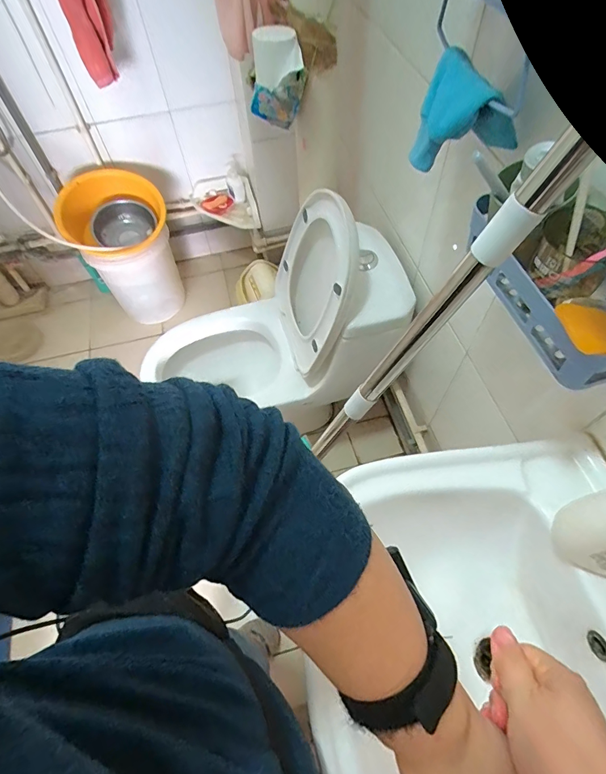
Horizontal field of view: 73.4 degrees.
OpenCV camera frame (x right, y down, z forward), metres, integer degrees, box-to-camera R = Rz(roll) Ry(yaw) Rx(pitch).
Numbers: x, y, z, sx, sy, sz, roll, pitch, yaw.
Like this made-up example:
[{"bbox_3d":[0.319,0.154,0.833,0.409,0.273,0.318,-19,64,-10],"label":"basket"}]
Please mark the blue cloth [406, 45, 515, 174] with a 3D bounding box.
[{"bbox_3d":[0.214,-0.350,0.530,0.119,0.102,0.099,13,60,11],"label":"blue cloth"}]

